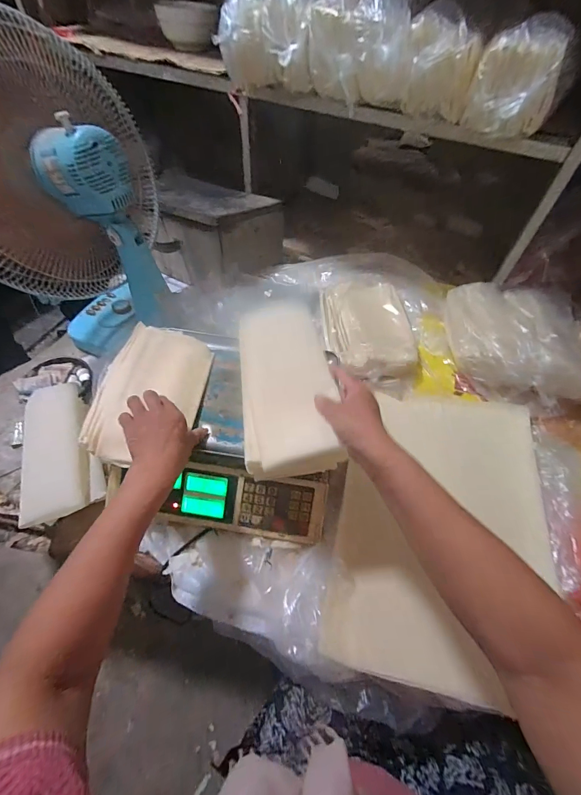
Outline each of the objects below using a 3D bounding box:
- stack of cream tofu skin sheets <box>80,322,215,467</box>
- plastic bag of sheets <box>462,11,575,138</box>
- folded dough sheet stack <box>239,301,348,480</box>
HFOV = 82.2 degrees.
[{"bbox_3d":[-0.216,-0.014,0.522,0.145,0.040,0.248,5,54,1],"label":"stack of cream tofu skin sheets"},{"bbox_3d":[0.395,-0.546,0.579,0.142,0.137,0.062,12,54,6],"label":"plastic bag of sheets"},{"bbox_3d":[-0.002,-0.011,0.490,0.133,0.061,0.259,-4,60,-6],"label":"folded dough sheet stack"}]

